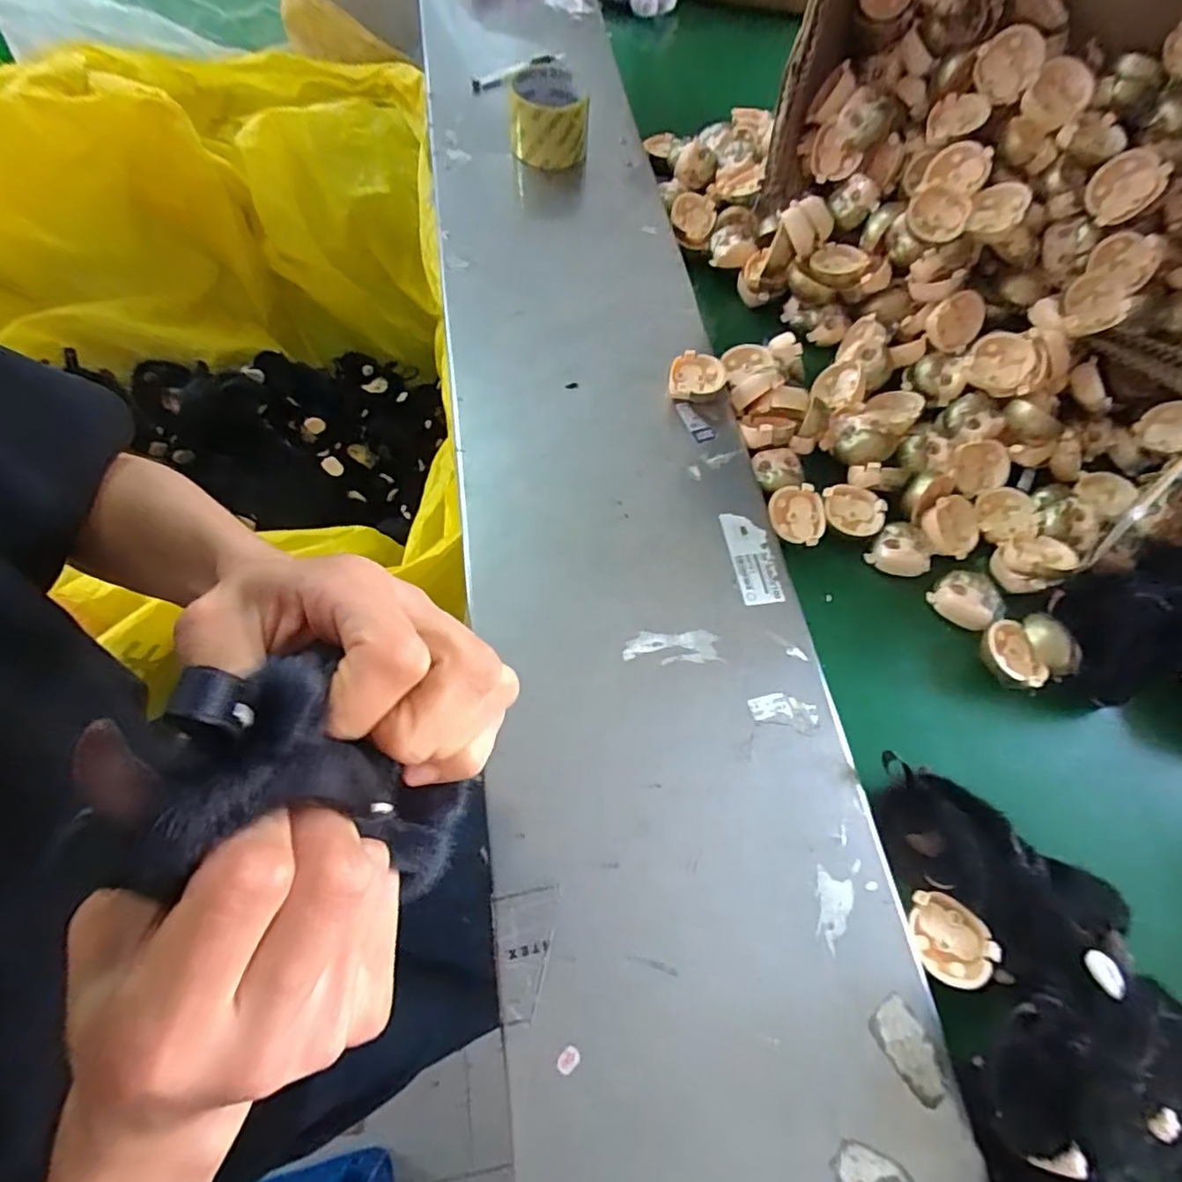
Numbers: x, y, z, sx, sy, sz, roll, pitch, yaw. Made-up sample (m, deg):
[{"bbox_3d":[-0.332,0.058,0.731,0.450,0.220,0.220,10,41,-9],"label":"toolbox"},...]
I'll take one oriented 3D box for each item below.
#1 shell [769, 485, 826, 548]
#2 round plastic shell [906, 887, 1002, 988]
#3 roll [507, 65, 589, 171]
[{"bbox_3d":[0.168,-0.063,0.496,0.046,0.013,0.049,2,64,-4],"label":"shell"},{"bbox_3d":[0.217,0.211,0.368,0.051,0.012,0.045,33,66,11],"label":"round plastic shell"},{"bbox_3d":[-0.048,-0.511,0.664,0.083,0.064,0.088,-9,65,-9],"label":"roll"}]

